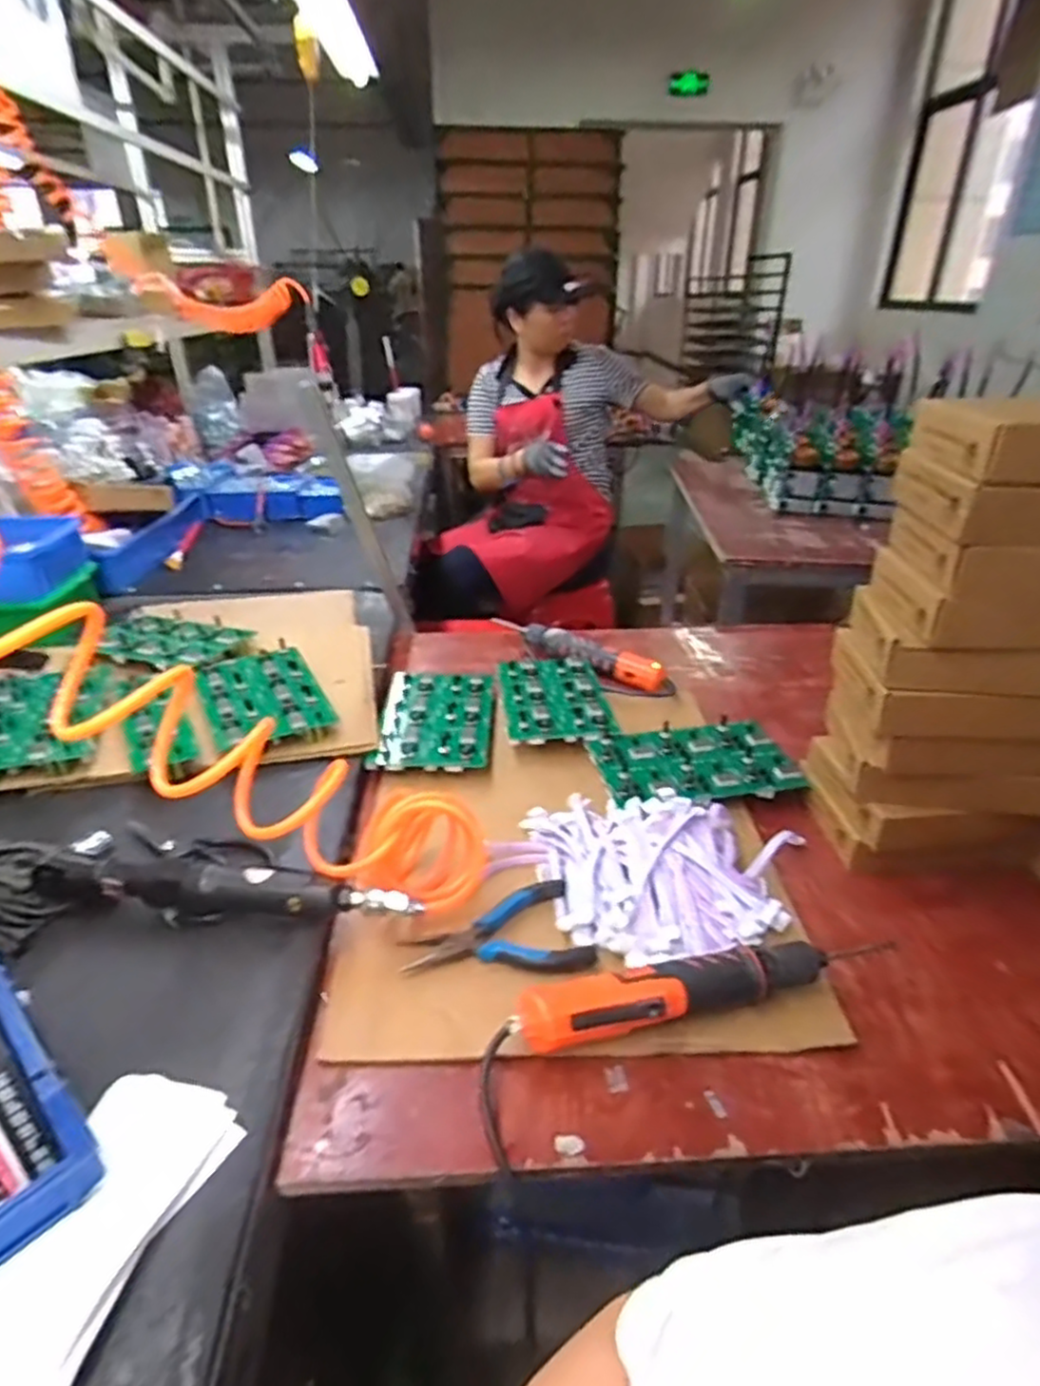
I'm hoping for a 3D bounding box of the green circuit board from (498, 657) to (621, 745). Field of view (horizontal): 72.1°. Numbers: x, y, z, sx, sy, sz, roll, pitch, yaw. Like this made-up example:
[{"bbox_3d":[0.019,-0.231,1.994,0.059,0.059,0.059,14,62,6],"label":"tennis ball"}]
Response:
[{"bbox_3d":[0.043,-0.005,0.916,0.129,0.014,0.215,-2,30,-5],"label":"green circuit board"}]

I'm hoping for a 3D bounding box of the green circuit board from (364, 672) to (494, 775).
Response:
[{"bbox_3d":[-0.100,0.021,0.855,0.128,0.010,0.198,0,30,0],"label":"green circuit board"}]

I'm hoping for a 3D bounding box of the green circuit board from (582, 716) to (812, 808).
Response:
[{"bbox_3d":[0.196,0.075,0.787,0.222,0.025,0.125,-9,31,-16],"label":"green circuit board"}]

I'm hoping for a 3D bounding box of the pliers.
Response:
[{"bbox_3d":[-0.021,0.196,0.581,0.142,0.024,0.093,-7,30,-12],"label":"pliers"}]

